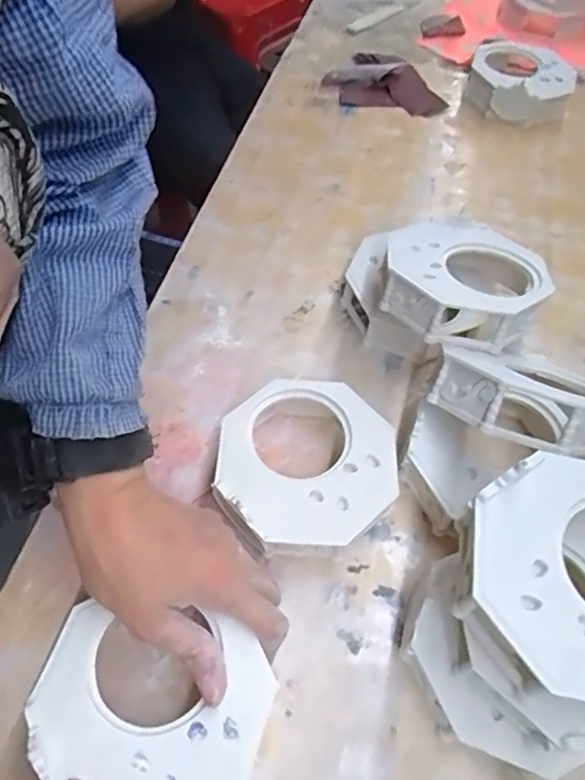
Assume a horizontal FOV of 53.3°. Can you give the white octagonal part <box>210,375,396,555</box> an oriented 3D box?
[{"bbox_3d":[0.009,0.051,0.393,0.115,0.041,0.116,4,57,-1],"label":"white octagonal part"}]

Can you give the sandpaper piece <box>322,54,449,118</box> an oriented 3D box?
[{"bbox_3d":[0.110,-0.358,0.680,0.136,0.024,0.099,11,57,4],"label":"sandpaper piece"}]

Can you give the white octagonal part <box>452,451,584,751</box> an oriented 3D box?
[{"bbox_3d":[0.141,0.096,0.290,0.121,0.044,0.123,34,61,19],"label":"white octagonal part"}]

